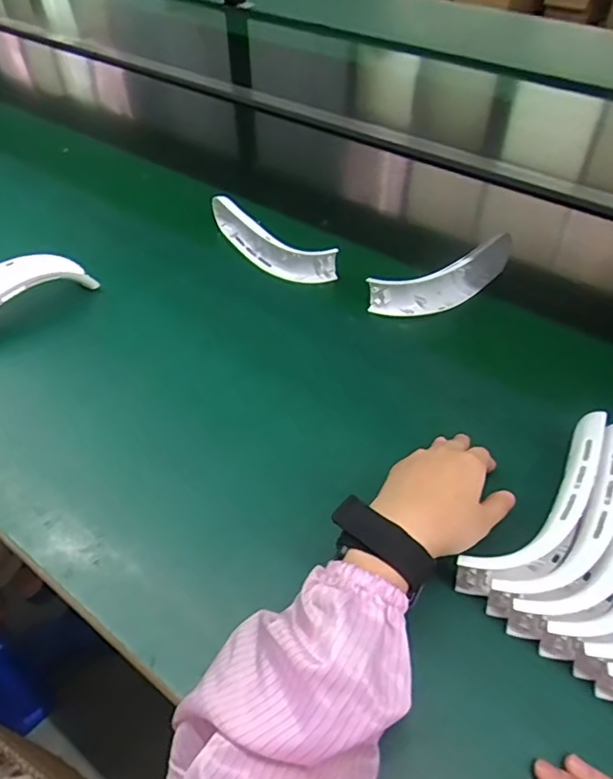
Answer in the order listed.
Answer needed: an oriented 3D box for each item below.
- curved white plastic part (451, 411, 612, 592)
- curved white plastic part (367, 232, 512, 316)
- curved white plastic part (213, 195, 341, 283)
[{"bbox_3d":[0.195,0.087,0.438,0.200,0.049,0.048,-36,57,-28],"label":"curved white plastic part"},{"bbox_3d":[0.170,-0.130,0.665,0.193,0.049,0.045,-20,50,-17],"label":"curved white plastic part"},{"bbox_3d":[-0.052,-0.192,0.725,0.204,0.055,0.036,31,55,25],"label":"curved white plastic part"}]

